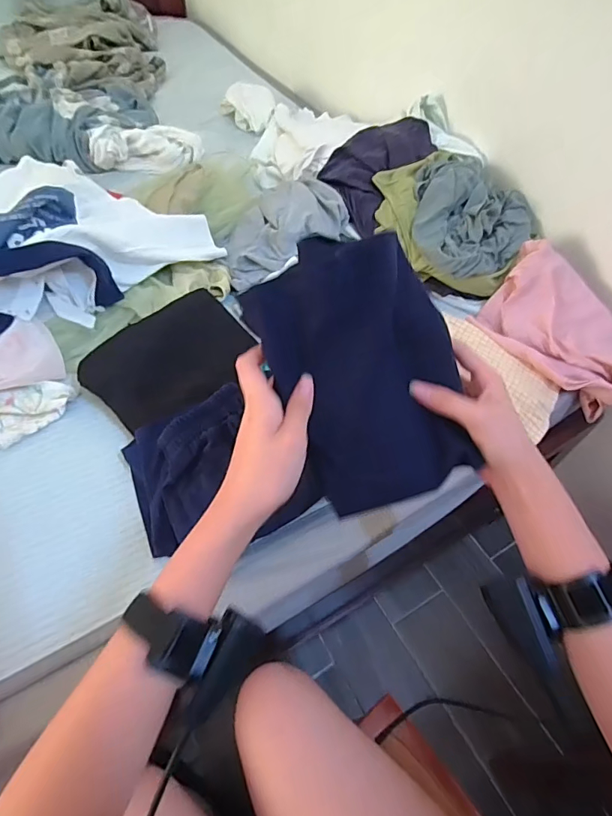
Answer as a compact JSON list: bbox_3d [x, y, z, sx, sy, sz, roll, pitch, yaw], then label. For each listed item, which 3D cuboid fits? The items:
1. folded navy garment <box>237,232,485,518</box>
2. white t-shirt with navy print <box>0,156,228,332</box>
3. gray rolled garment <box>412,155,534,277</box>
[{"bbox_3d":[0.054,-0.034,0.356,0.152,0.022,0.203,-26,93,-18],"label":"folded navy garment"},{"bbox_3d":[-0.381,-0.300,0.720,0.391,0.107,0.351,-28,60,-23],"label":"white t-shirt with navy print"},{"bbox_3d":[0.275,-0.343,0.785,0.255,0.076,0.225,-33,62,-25],"label":"gray rolled garment"}]

